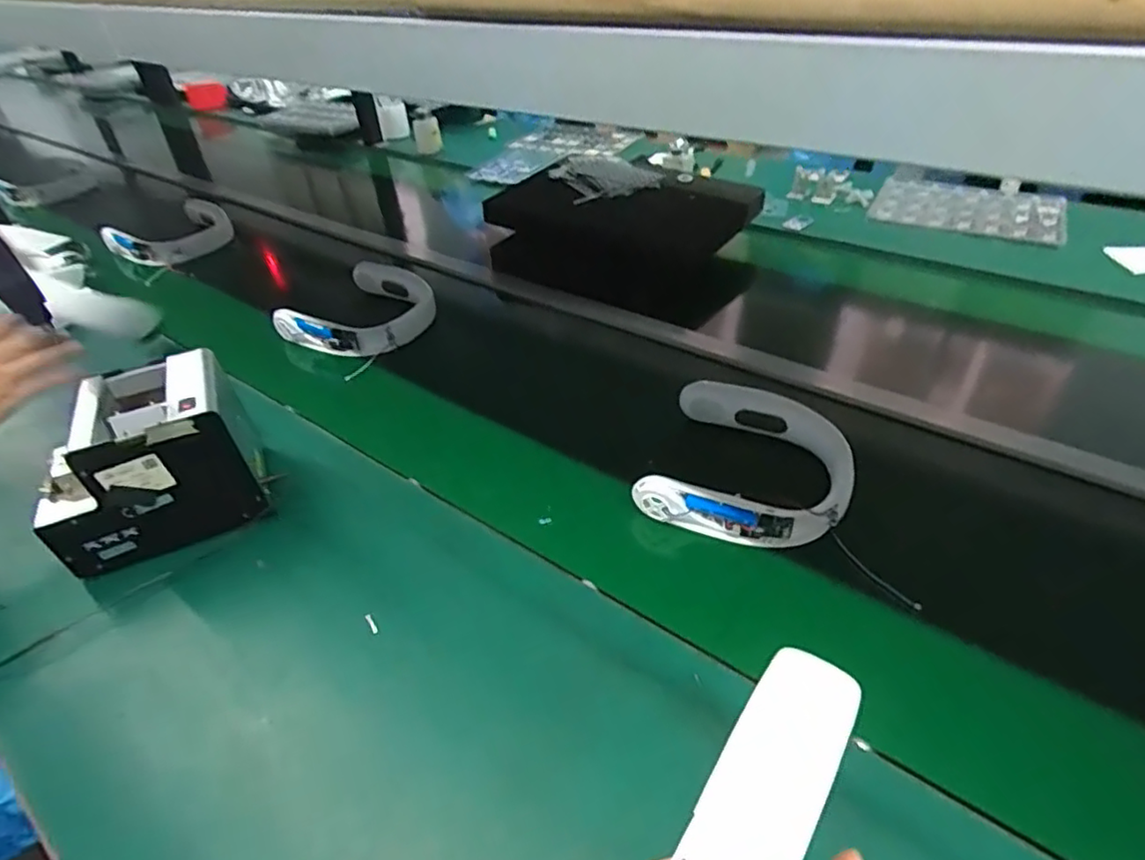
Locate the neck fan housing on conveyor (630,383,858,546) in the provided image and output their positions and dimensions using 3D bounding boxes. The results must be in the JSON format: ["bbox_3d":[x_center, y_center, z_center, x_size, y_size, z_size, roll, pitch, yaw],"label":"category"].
[{"bbox_3d":[0.193,0.034,0.661,0.196,0.048,0.198,16,46,19],"label":"neck fan housing on conveyor"}]

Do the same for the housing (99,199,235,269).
[{"bbox_3d":[-0.772,-0.377,1.195,0.152,0.053,0.207,33,54,32],"label":"housing"}]

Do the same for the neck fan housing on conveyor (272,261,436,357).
[{"bbox_3d":[-0.311,-0.181,0.945,0.185,0.048,0.203,24,49,26],"label":"neck fan housing on conveyor"}]

